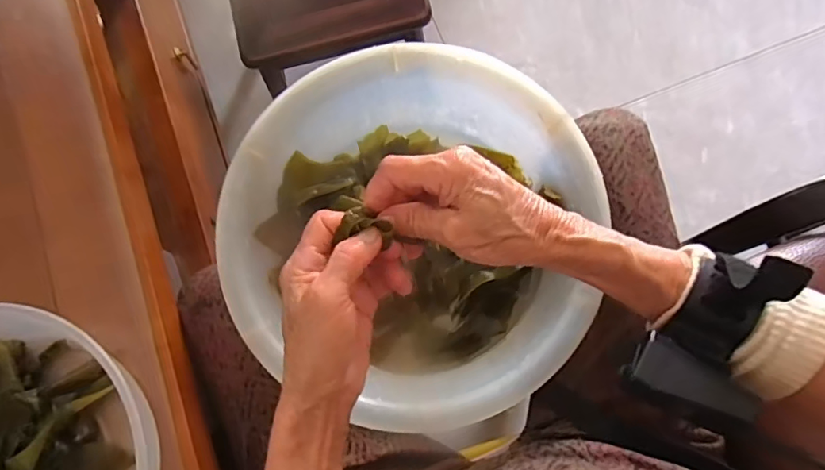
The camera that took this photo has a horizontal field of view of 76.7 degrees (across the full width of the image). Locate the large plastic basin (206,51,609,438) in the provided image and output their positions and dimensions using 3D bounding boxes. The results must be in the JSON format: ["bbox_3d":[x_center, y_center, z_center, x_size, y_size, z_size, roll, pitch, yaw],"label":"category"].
[{"bbox_3d":[-0.003,-0.005,0.483,0.300,0.119,0.296,-1,77,3],"label":"large plastic basin"}]

